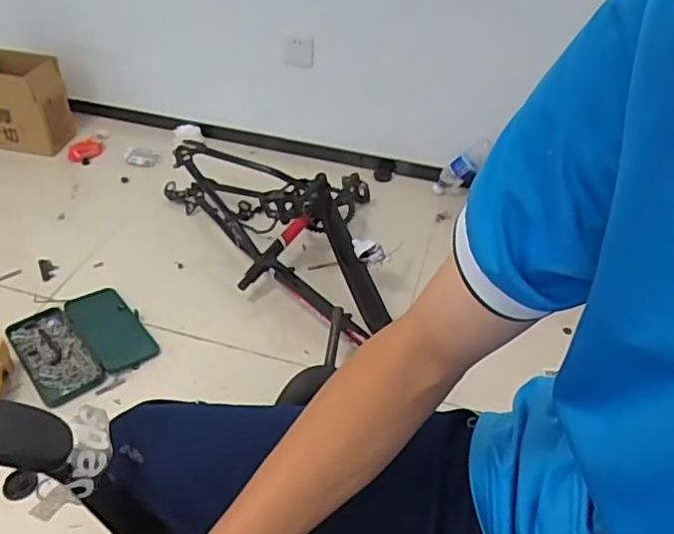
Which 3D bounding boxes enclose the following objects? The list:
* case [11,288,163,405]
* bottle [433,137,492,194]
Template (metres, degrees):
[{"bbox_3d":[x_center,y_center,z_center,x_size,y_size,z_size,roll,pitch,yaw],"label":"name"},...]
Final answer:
[{"bbox_3d":[-0.540,0.155,1.269,0.242,0.026,0.248,-28,50,-31],"label":"case"},{"bbox_3d":[0.362,-0.297,1.766,0.198,0.066,0.077,-47,52,8],"label":"bottle"}]

